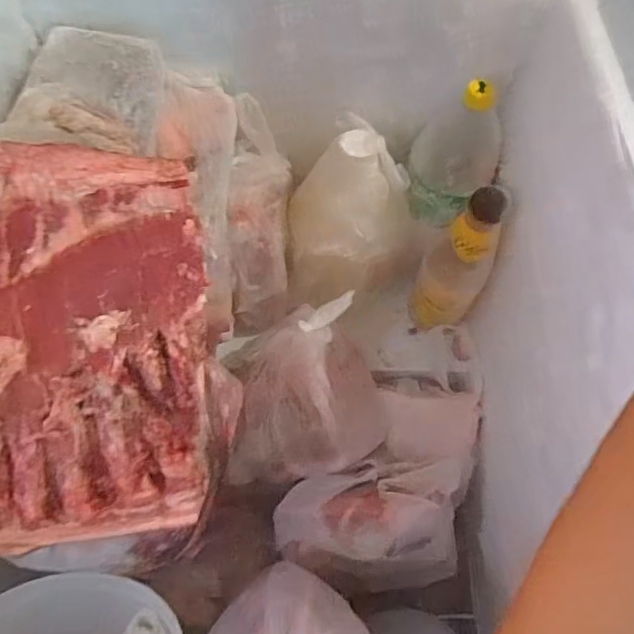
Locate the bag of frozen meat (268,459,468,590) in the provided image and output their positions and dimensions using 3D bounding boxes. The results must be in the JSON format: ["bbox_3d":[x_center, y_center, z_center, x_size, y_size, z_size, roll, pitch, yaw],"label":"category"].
[{"bbox_3d":[0.072,0.231,0.644,0.233,0.082,0.125,-3,63,-6],"label":"bag of frozen meat"}]

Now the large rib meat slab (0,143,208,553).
[{"bbox_3d":[-0.184,0.024,0.434,0.195,0.051,0.302,0,87,-10],"label":"large rib meat slab"}]

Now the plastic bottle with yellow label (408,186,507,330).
[{"bbox_3d":[0.172,-0.059,0.711,0.075,0.249,0.070,2,63,-3],"label":"plastic bottle with yellow label"}]

